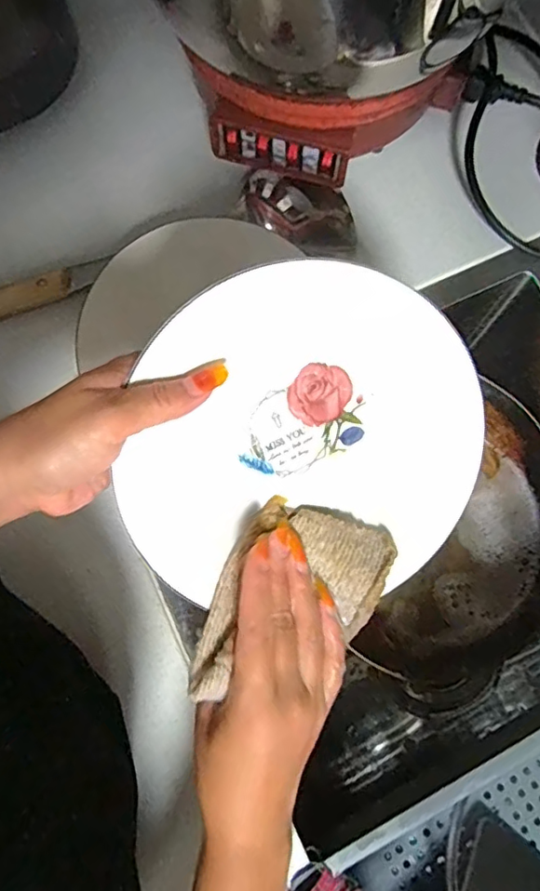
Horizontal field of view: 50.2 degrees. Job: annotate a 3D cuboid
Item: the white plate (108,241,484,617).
[{"bbox_3d":[0.020,-0.009,0.311,0.188,0.029,0.173,-4,110,-11],"label":"white plate"}]

